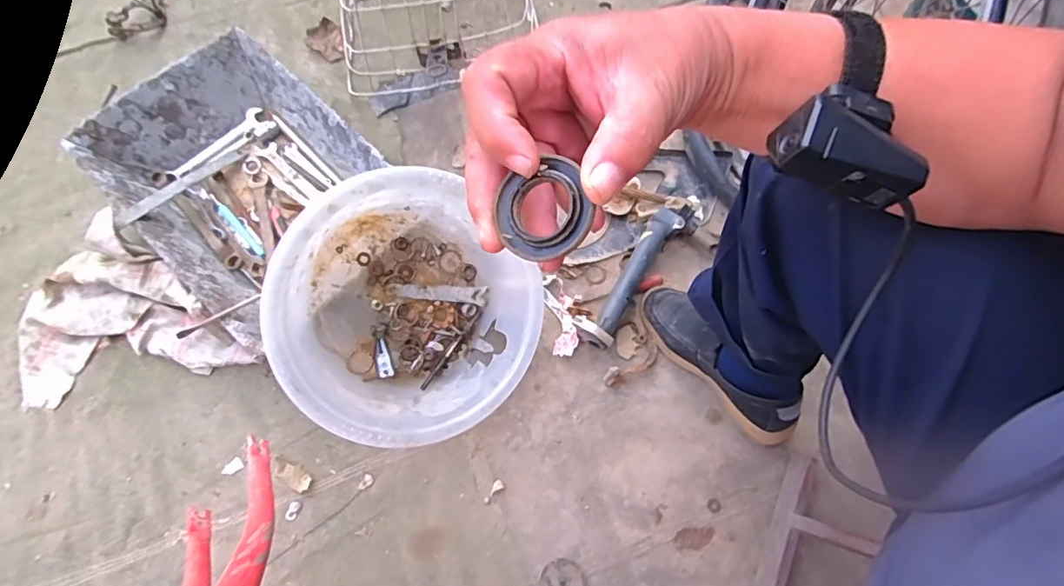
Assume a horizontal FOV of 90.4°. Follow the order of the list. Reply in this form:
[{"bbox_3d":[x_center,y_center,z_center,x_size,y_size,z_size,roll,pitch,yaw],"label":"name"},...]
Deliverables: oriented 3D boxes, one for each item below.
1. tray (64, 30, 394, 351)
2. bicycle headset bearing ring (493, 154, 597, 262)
[{"bbox_3d":[-0.420,-0.169,0.811,0.422,0.106,0.324,43,75,13],"label":"tray"},{"bbox_3d":[0.005,-0.034,0.224,0.039,0.005,0.039,-1,87,22],"label":"bicycle headset bearing ring"}]

